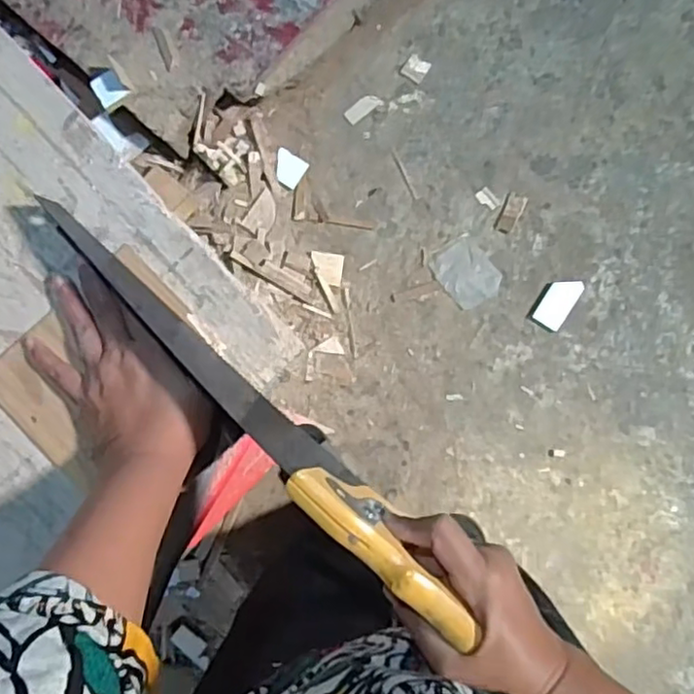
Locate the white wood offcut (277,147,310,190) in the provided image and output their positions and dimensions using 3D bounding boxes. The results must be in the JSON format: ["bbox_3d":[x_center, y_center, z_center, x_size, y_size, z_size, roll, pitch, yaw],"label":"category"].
[{"bbox_3d":[-0.109,-0.330,1.190,0.062,0.004,0.058,31,81,-9],"label":"white wood offcut"}]

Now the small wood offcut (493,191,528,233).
[{"bbox_3d":[0.302,-0.246,1.190,0.037,0.004,0.074,27,92,3],"label":"small wood offcut"}]

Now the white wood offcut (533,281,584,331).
[{"bbox_3d":[0.387,-0.081,1.181,0.053,0.017,0.101,31,92,3],"label":"white wood offcut"}]

